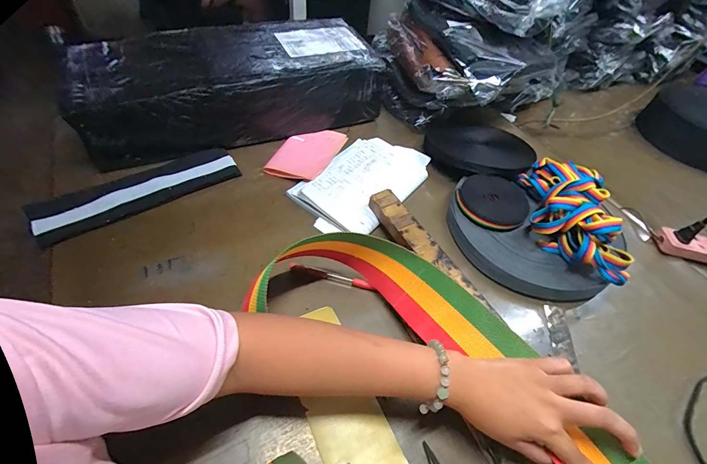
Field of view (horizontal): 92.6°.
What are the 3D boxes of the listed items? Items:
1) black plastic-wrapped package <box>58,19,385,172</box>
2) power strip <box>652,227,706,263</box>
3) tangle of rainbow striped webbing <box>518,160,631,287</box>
[{"bbox_3d":[-0.220,-0.264,0.640,0.523,0.155,0.208,-12,53,-15],"label":"black plastic-wrapped package"},{"bbox_3d":[0.569,0.027,0.549,0.145,0.022,0.047,12,51,3],"label":"power strip"},{"bbox_3d":[0.321,-0.045,0.504,0.098,0.076,0.239,9,51,1],"label":"tangle of rainbow striped webbing"}]

